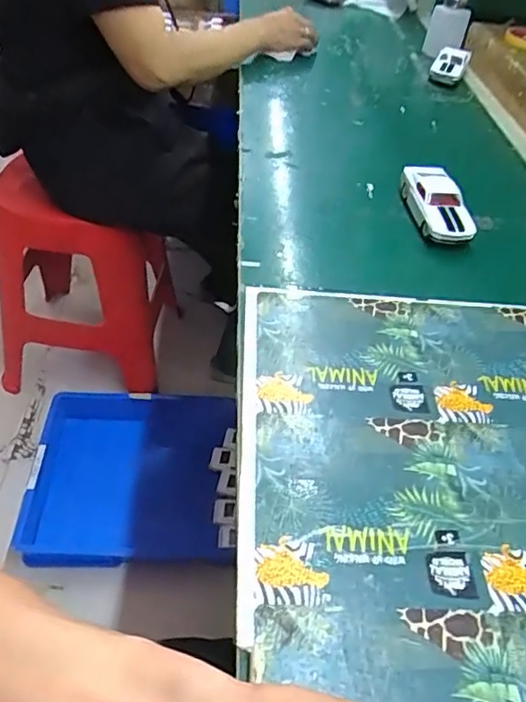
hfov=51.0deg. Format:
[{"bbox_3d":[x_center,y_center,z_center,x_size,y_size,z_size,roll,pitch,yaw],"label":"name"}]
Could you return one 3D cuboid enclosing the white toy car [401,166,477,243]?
[{"bbox_3d":[0.190,-0.163,0.610,0.051,0.035,0.125,-3,47,-8],"label":"white toy car"}]

